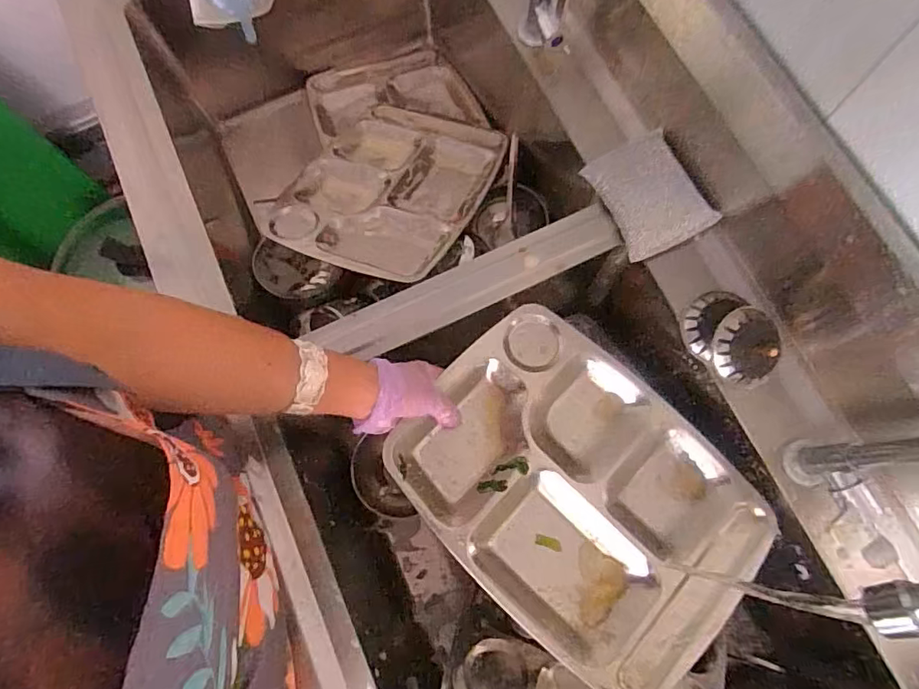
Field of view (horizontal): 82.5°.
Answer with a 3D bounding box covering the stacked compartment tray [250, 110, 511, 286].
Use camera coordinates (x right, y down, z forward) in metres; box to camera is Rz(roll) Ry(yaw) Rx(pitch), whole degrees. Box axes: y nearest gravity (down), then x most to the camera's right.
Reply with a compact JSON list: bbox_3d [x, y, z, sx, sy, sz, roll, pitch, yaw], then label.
[{"bbox_3d":[-0.098,-0.220,0.737,0.252,0.041,0.326,21,59,10],"label":"stacked compartment tray"}]

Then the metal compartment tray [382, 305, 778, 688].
[{"bbox_3d":[0.118,0.144,0.510,0.335,0.042,0.246,41,80,11],"label":"metal compartment tray"}]

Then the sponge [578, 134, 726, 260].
[{"bbox_3d":[0.194,-0.154,0.545,0.091,0.027,0.118,-23,76,-4],"label":"sponge"}]

